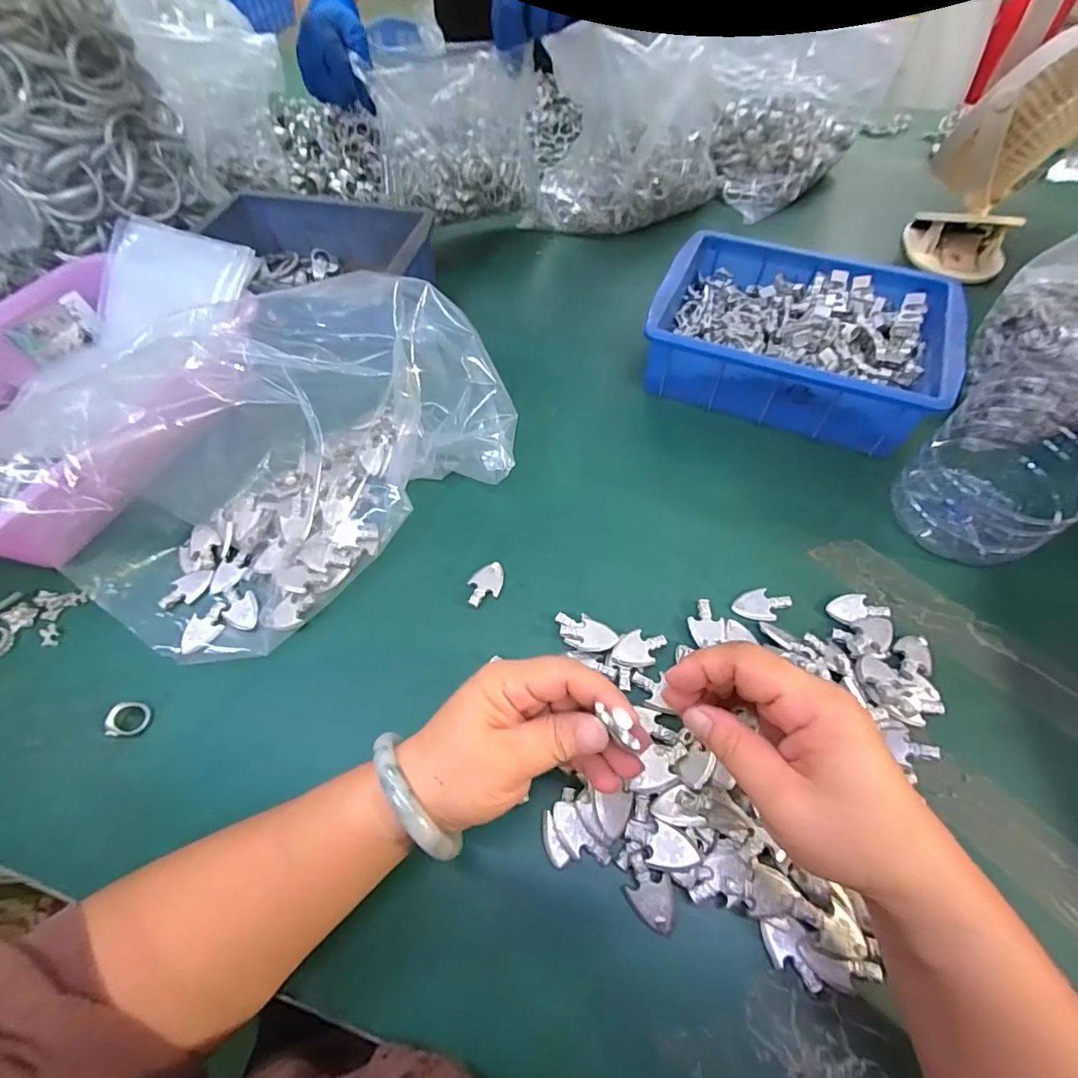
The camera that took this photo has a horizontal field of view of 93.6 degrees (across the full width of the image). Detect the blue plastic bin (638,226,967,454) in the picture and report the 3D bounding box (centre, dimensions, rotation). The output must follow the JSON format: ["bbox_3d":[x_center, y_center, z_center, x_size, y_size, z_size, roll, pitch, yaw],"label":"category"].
[{"bbox_3d":[0.233,-0.189,0.465,0.245,0.062,0.171,23,62,14],"label":"blue plastic bin"}]

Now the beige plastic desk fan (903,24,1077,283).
[{"bbox_3d":[0.471,-0.378,0.518,0.078,0.175,0.114,-39,65,-20],"label":"beige plastic desk fan"}]

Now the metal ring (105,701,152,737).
[{"bbox_3d":[-0.269,0.117,0.330,0.023,0.009,0.022,0,59,1],"label":"metal ring"}]

